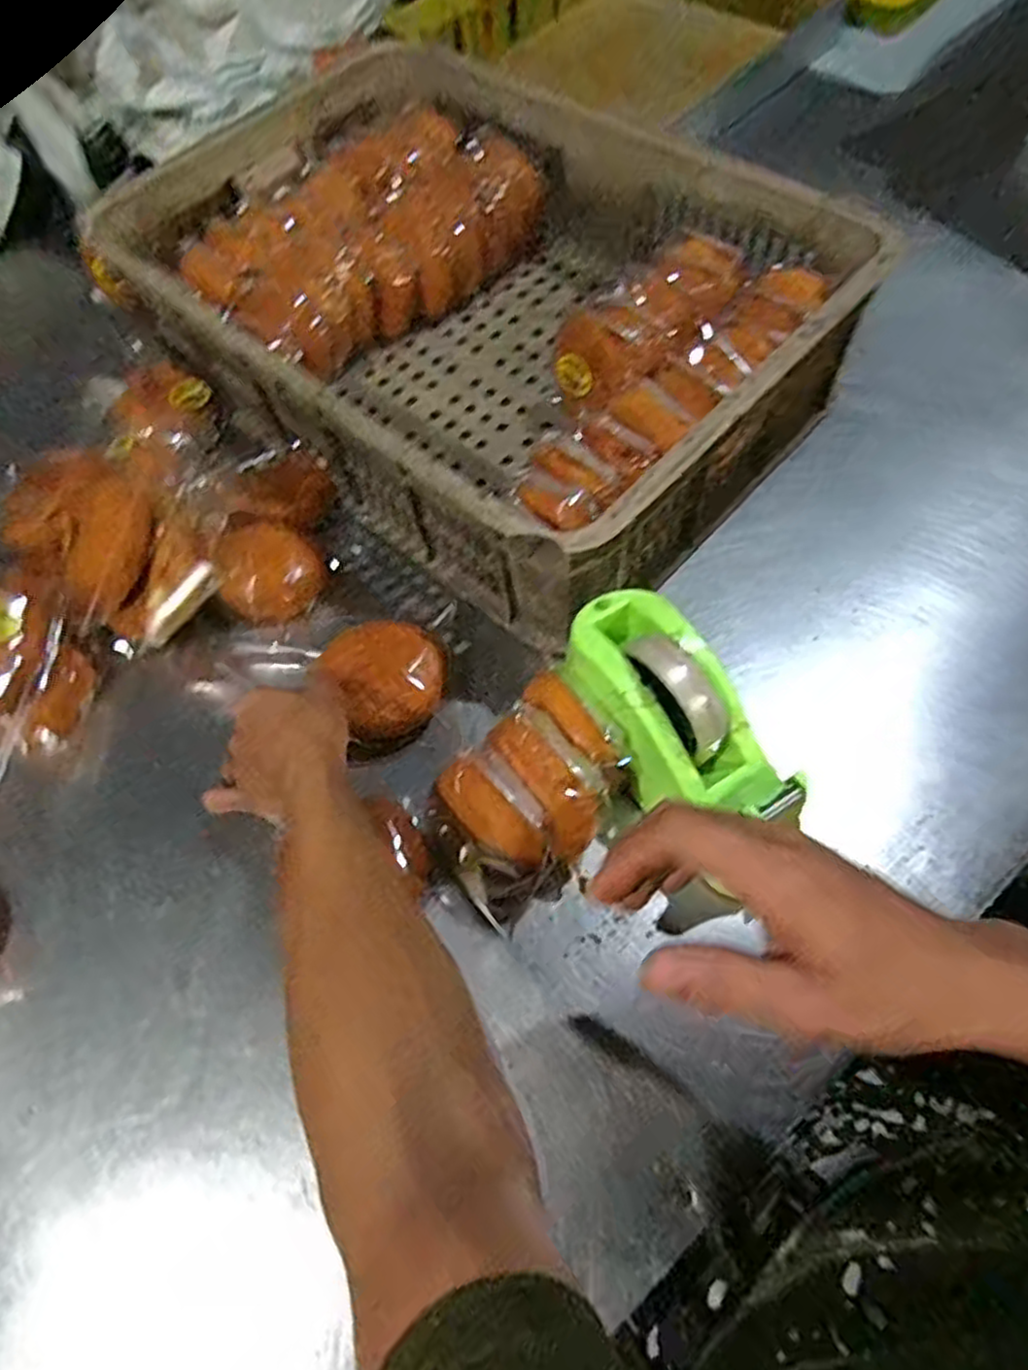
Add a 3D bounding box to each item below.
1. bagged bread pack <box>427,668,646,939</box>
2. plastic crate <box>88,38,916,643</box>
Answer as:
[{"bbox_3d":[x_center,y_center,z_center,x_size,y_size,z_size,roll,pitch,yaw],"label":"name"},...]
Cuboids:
[{"bbox_3d":[0.008,0.074,0.489,0.133,0.092,0.105,-36,67,-13],"label":"bagged bread pack"},{"bbox_3d":[-0.051,-0.366,0.697,0.638,0.161,0.431,39,73,19],"label":"plastic crate"}]

